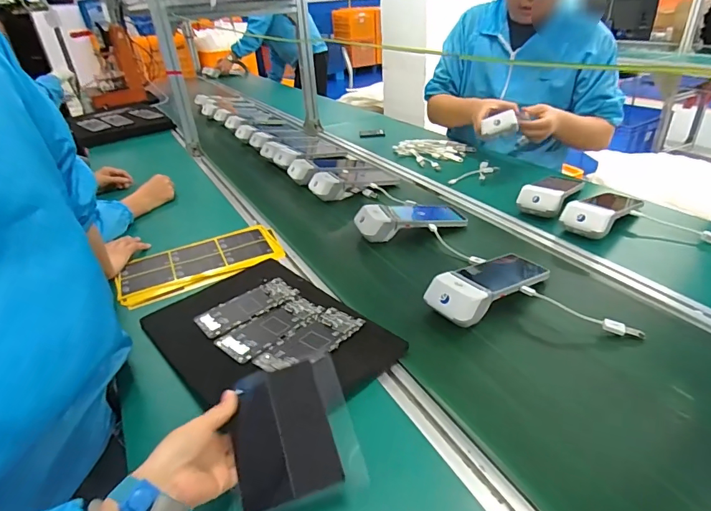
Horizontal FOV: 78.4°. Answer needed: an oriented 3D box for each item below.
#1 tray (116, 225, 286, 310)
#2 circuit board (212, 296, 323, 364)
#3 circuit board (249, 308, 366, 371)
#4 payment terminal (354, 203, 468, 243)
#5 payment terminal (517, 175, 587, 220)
[{"bbox_3d":[-0.292,0.011,0.836,0.297,0.022,0.165,-16,36,-24],"label":"tray"},{"bbox_3d":[-0.122,0.105,0.637,0.151,0.009,0.074,-26,41,-35],"label":"circuit board"},{"bbox_3d":[-0.060,0.117,0.602,0.074,0.009,0.151,19,36,39],"label":"circuit board"},{"bbox_3d":[0.114,-0.075,0.895,0.235,0.061,0.091,-11,31,-11],"label":"payment terminal"},{"bbox_3d":[0.448,-0.148,0.992,0.093,0.064,0.219,19,37,34],"label":"payment terminal"}]

